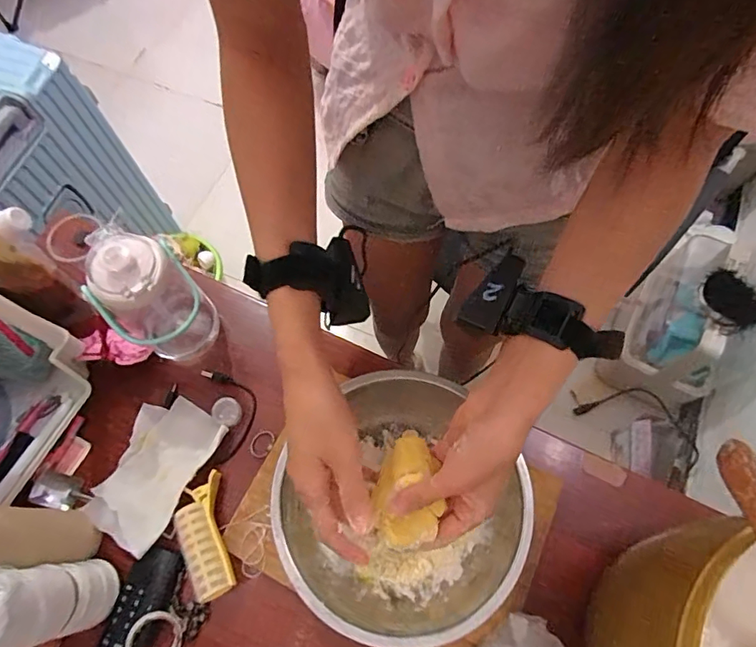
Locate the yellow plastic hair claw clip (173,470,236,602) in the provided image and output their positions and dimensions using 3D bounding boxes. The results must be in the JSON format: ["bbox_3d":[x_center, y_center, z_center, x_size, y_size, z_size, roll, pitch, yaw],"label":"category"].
[{"bbox_3d":[-0.169,0.204,0.461,0.043,0.021,0.109,-16,67,-5],"label":"yellow plastic hair claw clip"}]

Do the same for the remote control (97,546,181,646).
[{"bbox_3d":[-0.232,0.291,0.436,0.044,0.018,0.156,16,68,8],"label":"remote control"}]

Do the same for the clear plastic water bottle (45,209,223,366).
[{"bbox_3d":[-0.221,-0.016,0.490,0.096,0.169,0.078,38,73,16],"label":"clear plastic water bottle"}]

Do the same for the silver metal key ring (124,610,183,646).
[{"bbox_3d":[-0.204,0.290,0.435,0.047,0.005,0.047,11,66,-27],"label":"silver metal key ring"}]

